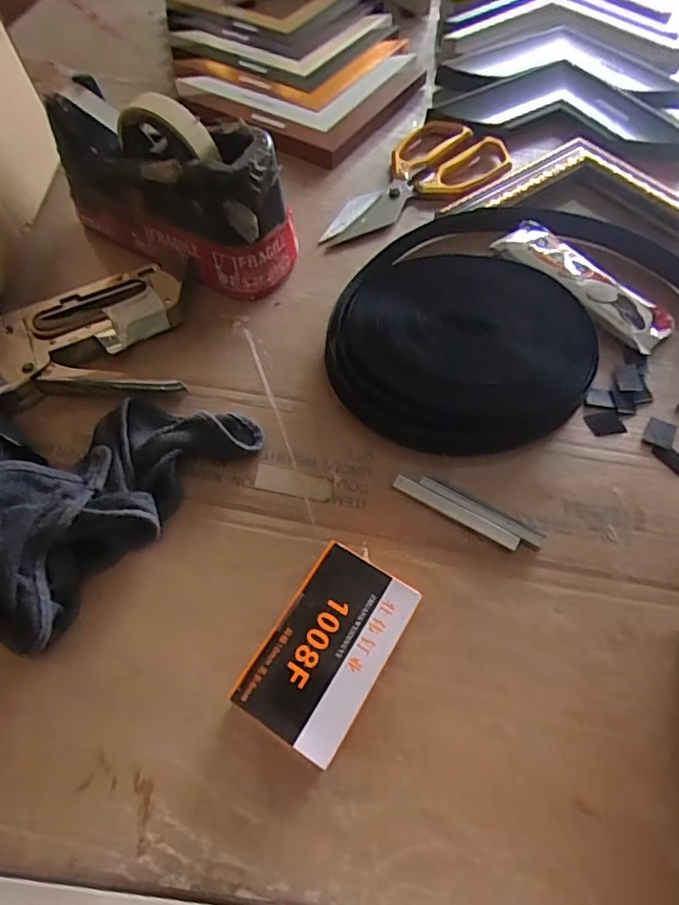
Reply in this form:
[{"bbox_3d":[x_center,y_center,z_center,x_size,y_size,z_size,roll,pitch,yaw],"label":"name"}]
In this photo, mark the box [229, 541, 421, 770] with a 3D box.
[{"bbox_3d":[-0.005,0.110,0.308,0.062,0.033,0.104,28,63,15],"label":"box"}]

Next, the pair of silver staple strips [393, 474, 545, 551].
[{"bbox_3d":[0.085,0.039,0.362,0.101,0.008,0.021,26,62,14],"label":"pair of silver staple strips"}]

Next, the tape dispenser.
[{"bbox_3d":[-0.133,-0.222,0.447,0.202,0.120,0.078,27,63,14],"label":"tape dispenser"}]

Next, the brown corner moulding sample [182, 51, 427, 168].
[{"bbox_3d":[-0.045,-0.420,0.622,0.223,0.030,0.221,31,64,17],"label":"brown corner moulding sample"}]

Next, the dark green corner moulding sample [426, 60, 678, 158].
[{"bbox_3d":[0.245,-0.386,0.597,0.275,0.017,0.137,13,60,7],"label":"dark green corner moulding sample"}]

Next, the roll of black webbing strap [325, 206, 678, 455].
[{"bbox_3d":[0.147,-0.117,0.444,0.324,0.026,0.229,-14,60,-9],"label":"roll of black webbing strap"}]

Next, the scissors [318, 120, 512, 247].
[{"bbox_3d":[0.066,-0.270,0.539,0.233,0.015,0.104,-35,66,-19],"label":"scissors"}]

